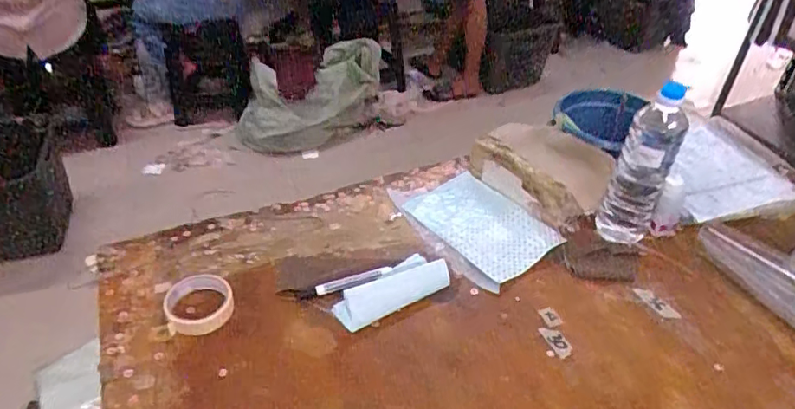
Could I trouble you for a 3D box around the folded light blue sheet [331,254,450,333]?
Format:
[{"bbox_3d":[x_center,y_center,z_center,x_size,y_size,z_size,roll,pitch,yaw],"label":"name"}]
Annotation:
[{"bbox_3d":[-0.010,0.120,0.781,0.174,0.032,0.067,-22,44,-22],"label":"folded light blue sheet"}]

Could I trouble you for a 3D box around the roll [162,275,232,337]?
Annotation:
[{"bbox_3d":[-0.275,0.139,0.748,0.091,0.026,0.100,-1,40,1],"label":"roll"}]

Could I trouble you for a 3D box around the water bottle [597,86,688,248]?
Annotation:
[{"bbox_3d":[0.353,-0.046,0.795,0.076,0.265,0.085,19,44,24],"label":"water bottle"}]

